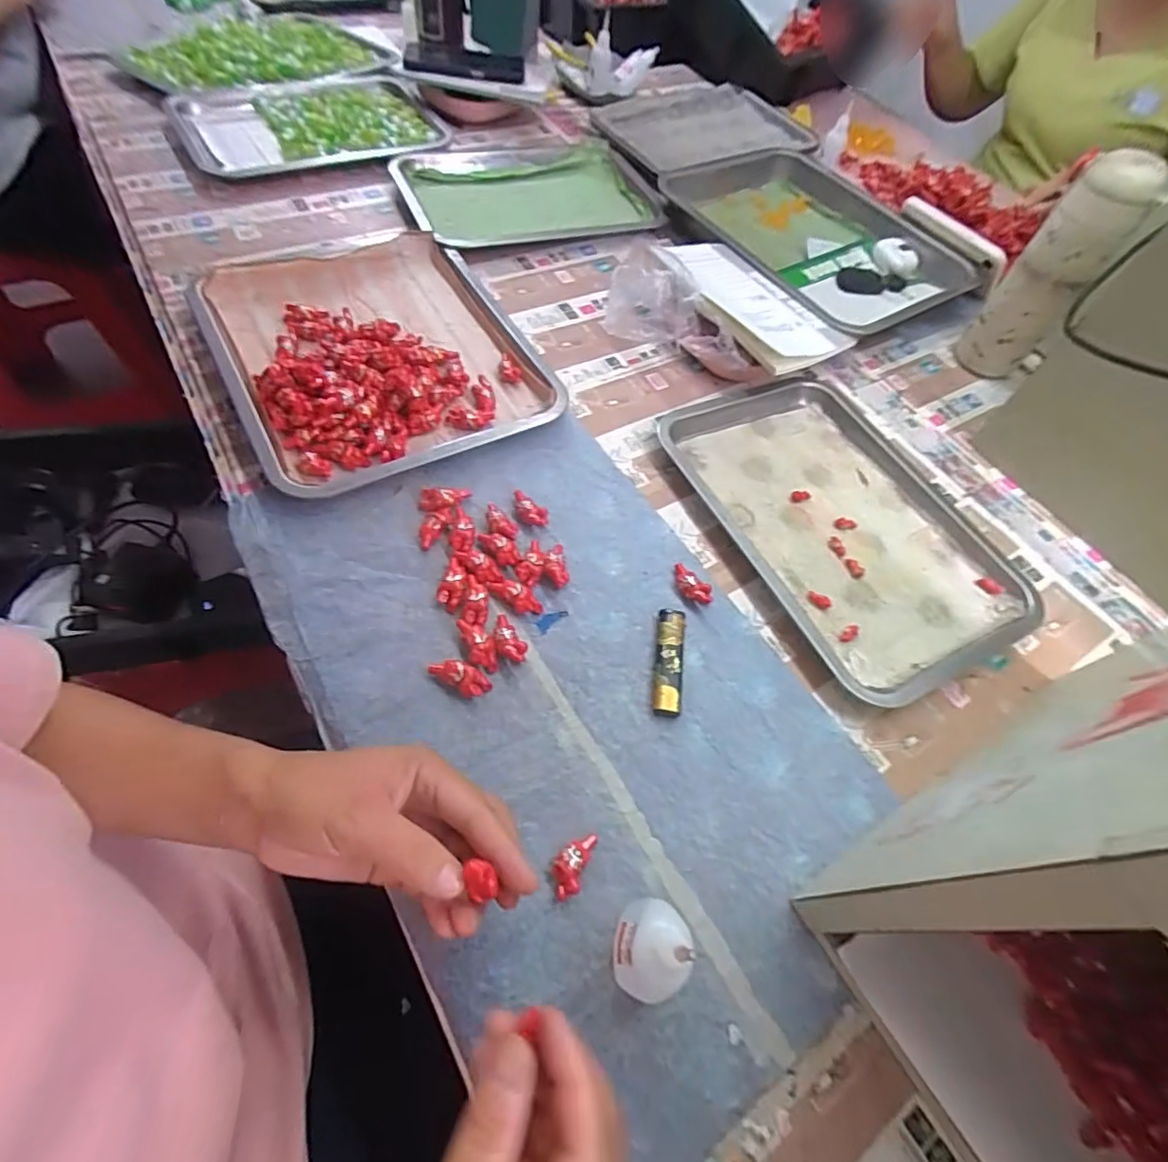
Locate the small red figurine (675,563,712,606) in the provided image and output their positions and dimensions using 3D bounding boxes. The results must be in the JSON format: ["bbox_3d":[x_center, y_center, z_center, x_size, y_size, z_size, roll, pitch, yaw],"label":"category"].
[{"bbox_3d":[0.083,0.003,0.447,0.018,0.012,0.041,-29,65,-18],"label":"small red figurine"}]

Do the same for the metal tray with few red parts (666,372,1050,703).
[{"bbox_3d":[0.229,-0.060,0.505,0.224,0.030,0.311,-24,63,-16],"label":"metal tray with few red parts"}]

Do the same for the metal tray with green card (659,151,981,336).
[{"bbox_3d":[0.295,-0.445,0.733,0.311,0.054,0.376,-29,67,-22],"label":"metal tray with green card"}]

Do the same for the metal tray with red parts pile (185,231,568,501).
[{"bbox_3d":[-0.198,-0.221,0.540,0.261,0.049,0.316,-26,64,-17],"label":"metal tray with red parts pile"}]

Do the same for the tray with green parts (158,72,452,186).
[{"bbox_3d":[-0.361,-0.607,0.759,0.328,0.034,0.242,-17,62,-12],"label":"tray with green parts"}]

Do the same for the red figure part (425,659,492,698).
[{"bbox_3d":[-0.083,0.064,0.383,0.044,0.012,0.018,24,60,-3],"label":"red figure part"}]

